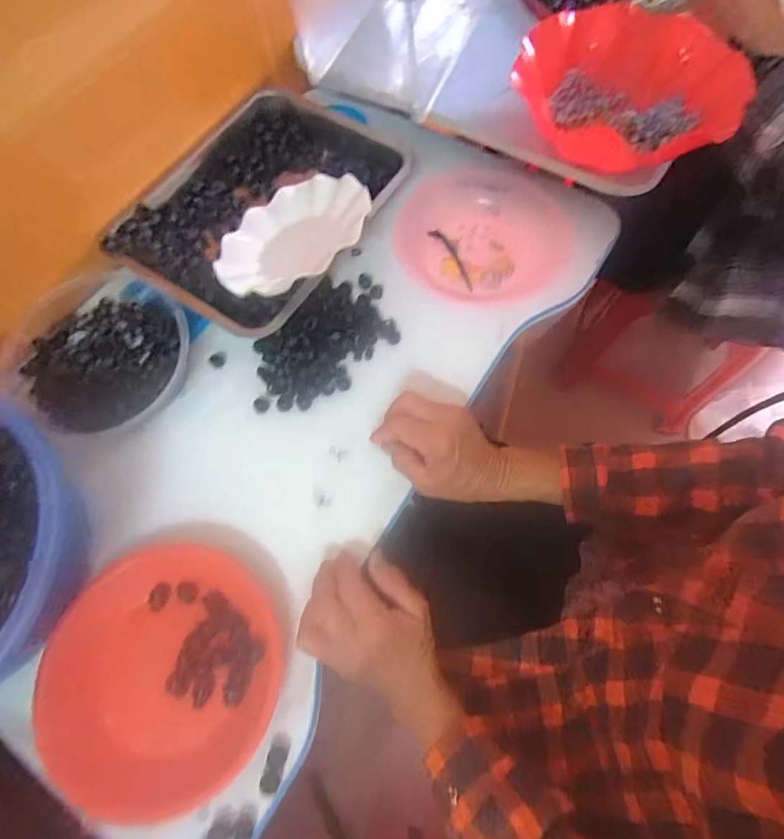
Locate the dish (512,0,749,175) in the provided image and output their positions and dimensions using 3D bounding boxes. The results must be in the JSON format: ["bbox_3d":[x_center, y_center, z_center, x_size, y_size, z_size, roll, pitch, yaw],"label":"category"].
[{"bbox_3d":[0.250,-0.364,0.501,0.214,0.054,0.197,0,69,1],"label":"dish"}]

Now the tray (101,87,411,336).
[{"bbox_3d":[-0.150,-0.259,0.547,0.259,0.050,0.324,29,72,11],"label":"tray"}]

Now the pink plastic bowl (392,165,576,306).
[{"bbox_3d":[0.115,-0.223,0.556,0.217,0.035,0.178,-4,69,-1],"label":"pink plastic bowl"}]

